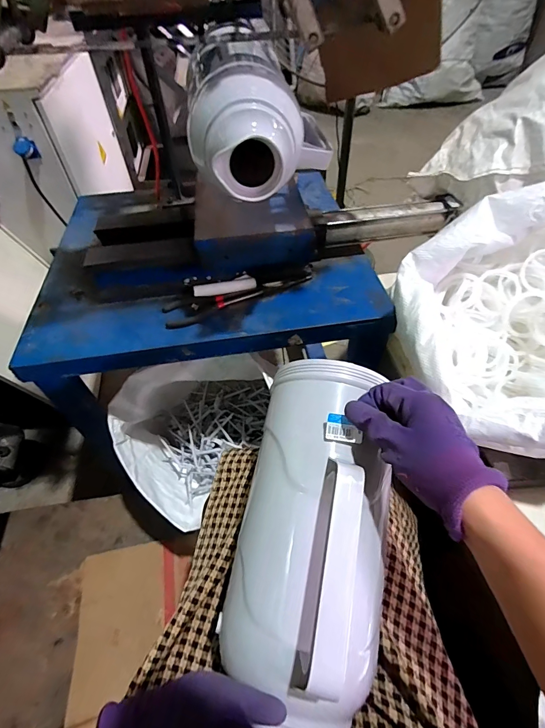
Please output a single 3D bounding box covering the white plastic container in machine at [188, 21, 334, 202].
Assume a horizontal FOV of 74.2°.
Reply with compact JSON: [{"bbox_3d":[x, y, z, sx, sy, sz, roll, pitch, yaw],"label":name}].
[{"bbox_3d":[-0.009,-0.297,0.429,0.173,0.136,0.133,-15,52,-10],"label":"white plastic container in machine"}]

